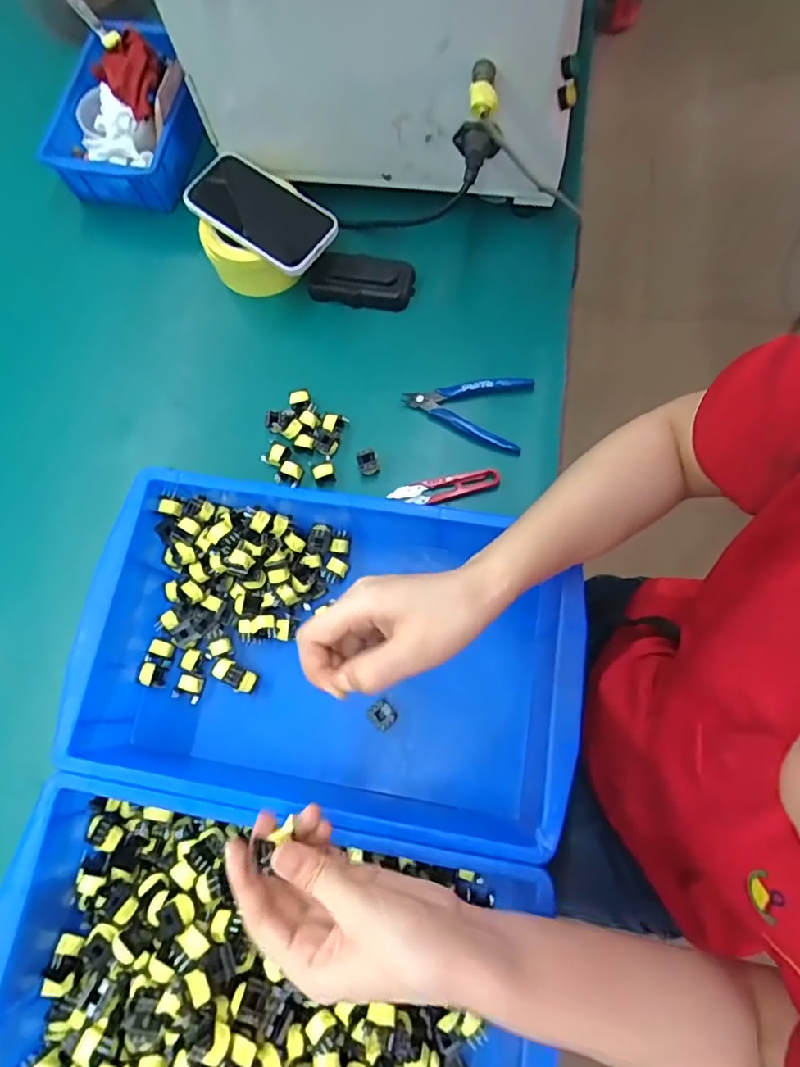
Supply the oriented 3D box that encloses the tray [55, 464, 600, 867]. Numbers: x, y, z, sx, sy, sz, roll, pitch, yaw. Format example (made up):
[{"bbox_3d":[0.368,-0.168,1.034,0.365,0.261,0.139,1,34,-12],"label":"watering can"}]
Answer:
[{"bbox_3d":[-0.060,0.096,0.461,0.379,0.094,0.237,8,76,4],"label":"tray"}]

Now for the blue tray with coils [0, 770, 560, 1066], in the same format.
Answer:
[{"bbox_3d":[-0.095,0.319,0.379,0.375,0.086,0.231,13,76,5],"label":"blue tray with coils"}]

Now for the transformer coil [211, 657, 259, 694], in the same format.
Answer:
[{"bbox_3d":[-0.142,0.121,0.486,0.038,0.018,0.019,25,77,8],"label":"transformer coil"}]

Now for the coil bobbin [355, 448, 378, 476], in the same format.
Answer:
[{"bbox_3d":[-0.030,-0.067,0.539,0.019,0.021,0.020,-14,75,-2],"label":"coil bobbin"}]

